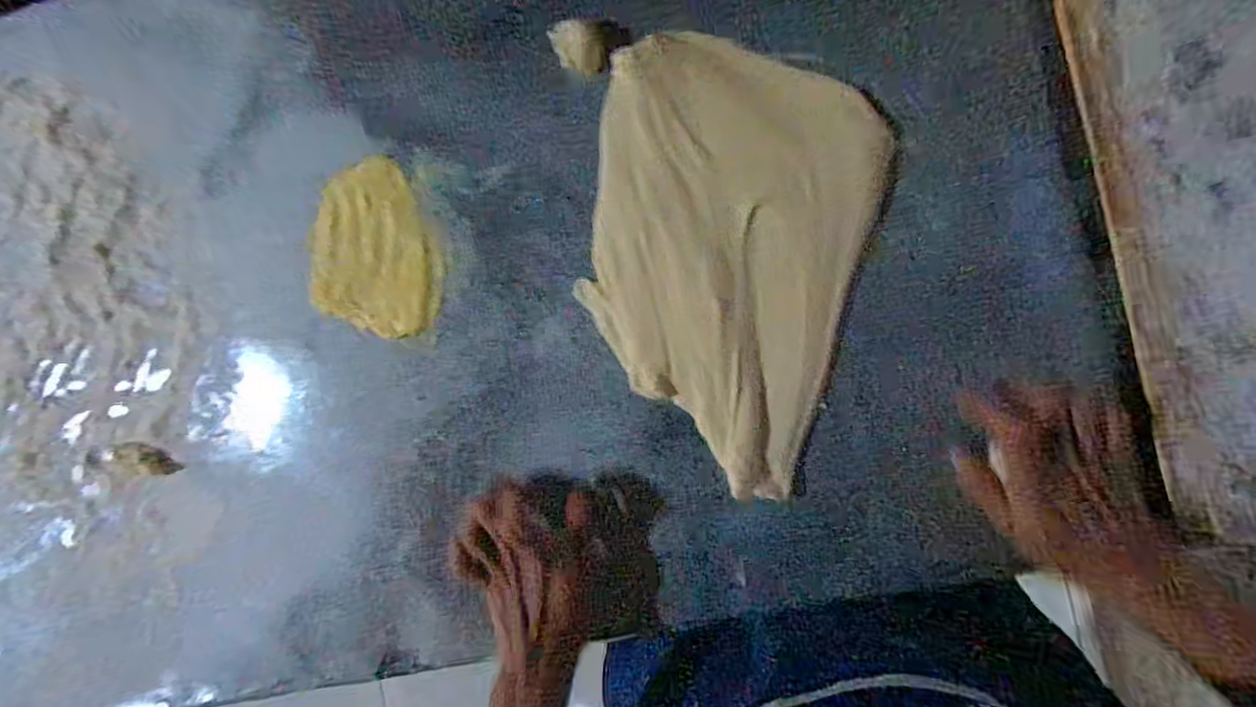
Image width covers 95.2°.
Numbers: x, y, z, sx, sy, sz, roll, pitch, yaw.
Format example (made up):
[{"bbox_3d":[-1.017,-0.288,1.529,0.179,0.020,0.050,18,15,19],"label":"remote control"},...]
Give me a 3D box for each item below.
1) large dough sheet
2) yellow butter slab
[{"bbox_3d":[0.061,-0.075,0.425,0.206,0.016,0.301,17,91,8],"label":"large dough sheet"},{"bbox_3d":[-0.200,-0.085,0.455,0.099,0.015,0.141,-3,88,8],"label":"yellow butter slab"}]

